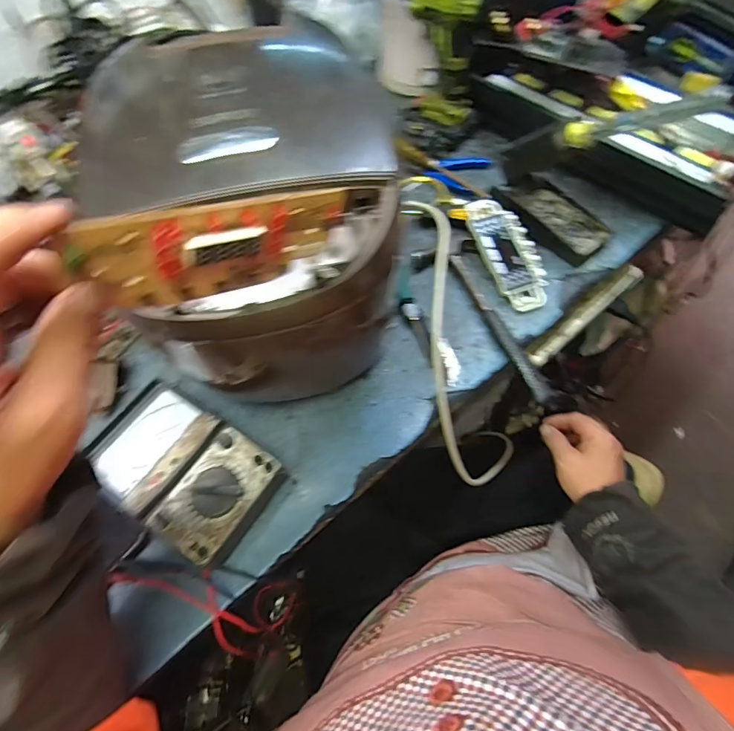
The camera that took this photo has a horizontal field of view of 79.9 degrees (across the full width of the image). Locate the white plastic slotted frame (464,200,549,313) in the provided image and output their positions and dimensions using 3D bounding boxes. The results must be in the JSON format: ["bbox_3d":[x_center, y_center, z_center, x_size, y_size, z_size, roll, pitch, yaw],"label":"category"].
[{"bbox_3d":[0.178,-0.143,0.550,0.065,0.011,0.161,-18,75,-8],"label":"white plastic slotted frame"}]

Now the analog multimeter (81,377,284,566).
[{"bbox_3d":[-0.179,0.102,0.430,0.171,0.046,0.111,27,65,17],"label":"analog multimeter"}]

